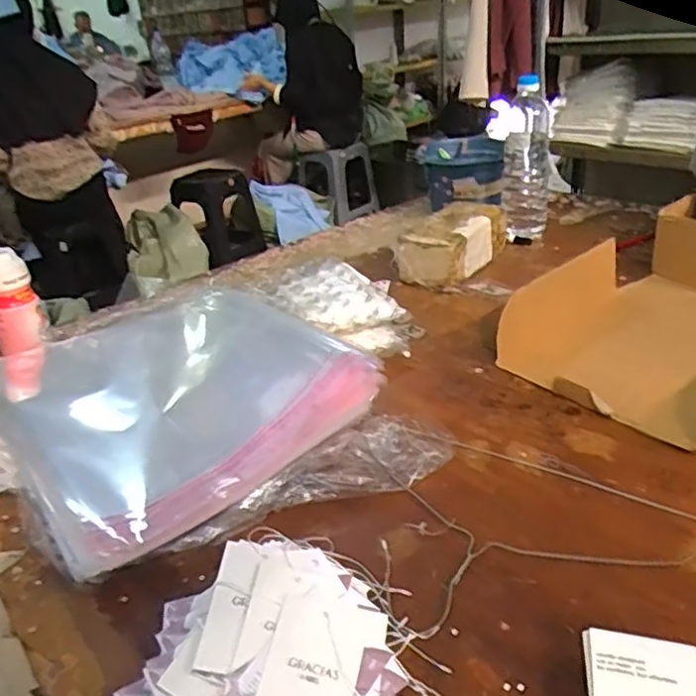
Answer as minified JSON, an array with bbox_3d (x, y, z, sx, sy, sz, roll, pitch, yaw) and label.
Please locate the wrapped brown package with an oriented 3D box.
[{"bbox_3d":[0.173,-0.171,1.034,0.109,0.088,0.201,12,34,31],"label":"wrapped brown package"}]

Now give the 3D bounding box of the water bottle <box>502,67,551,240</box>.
[{"bbox_3d":[0.301,-0.314,1.055,0.072,0.262,0.061,2,30,16],"label":"water bottle"}]

